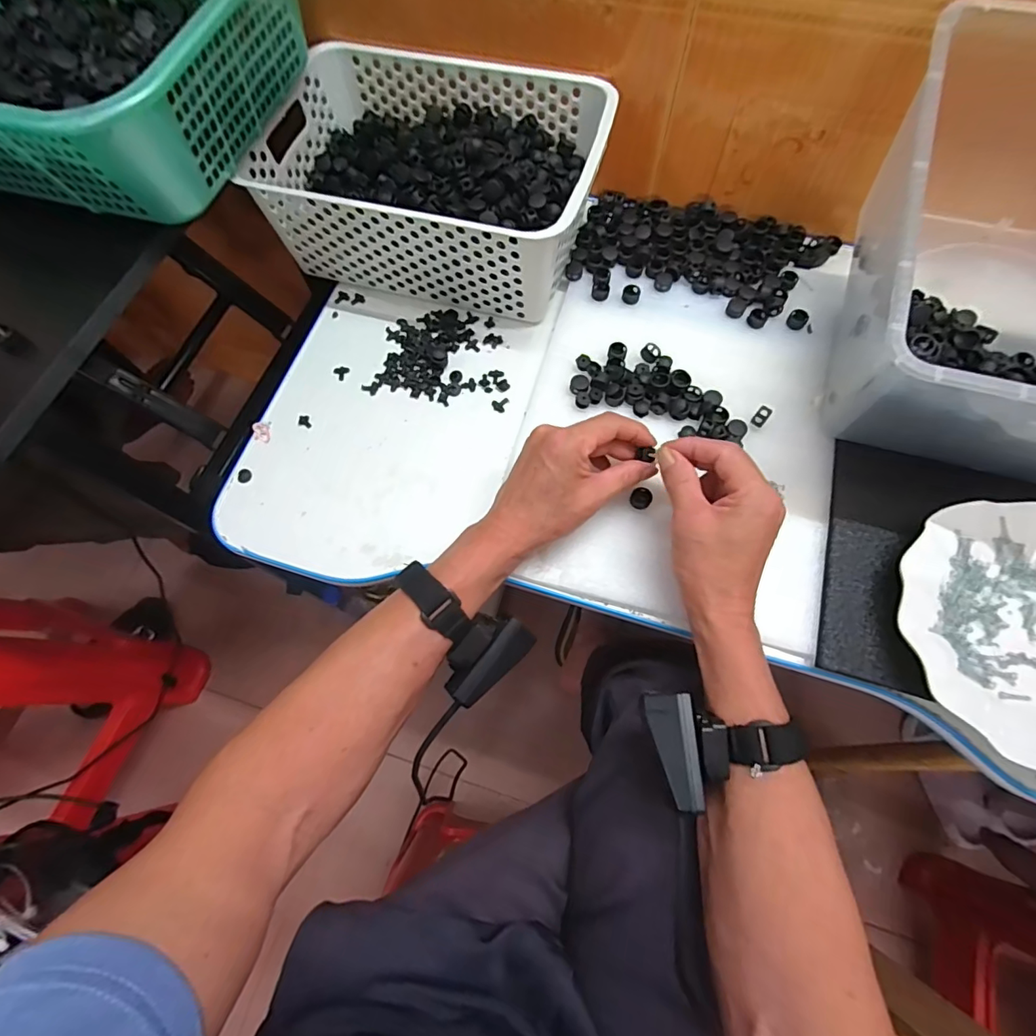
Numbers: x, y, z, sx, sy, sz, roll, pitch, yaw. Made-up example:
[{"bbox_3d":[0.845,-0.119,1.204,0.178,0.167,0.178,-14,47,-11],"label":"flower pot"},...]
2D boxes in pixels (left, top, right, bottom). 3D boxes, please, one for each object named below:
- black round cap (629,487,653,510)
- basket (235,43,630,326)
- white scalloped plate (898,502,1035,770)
[{"bbox_3d":[0.102,-0.016,0.417,0.016,0.010,0.016,-1,69,2],"label":"black round cap"},{"bbox_3d":[-0.076,-0.322,0.492,0.298,0.108,0.199,15,71,8],"label":"basket"},{"bbox_3d":[0.363,0.077,0.353,0.182,0.023,0.166,-1,69,2],"label":"white scalloped plate"}]

